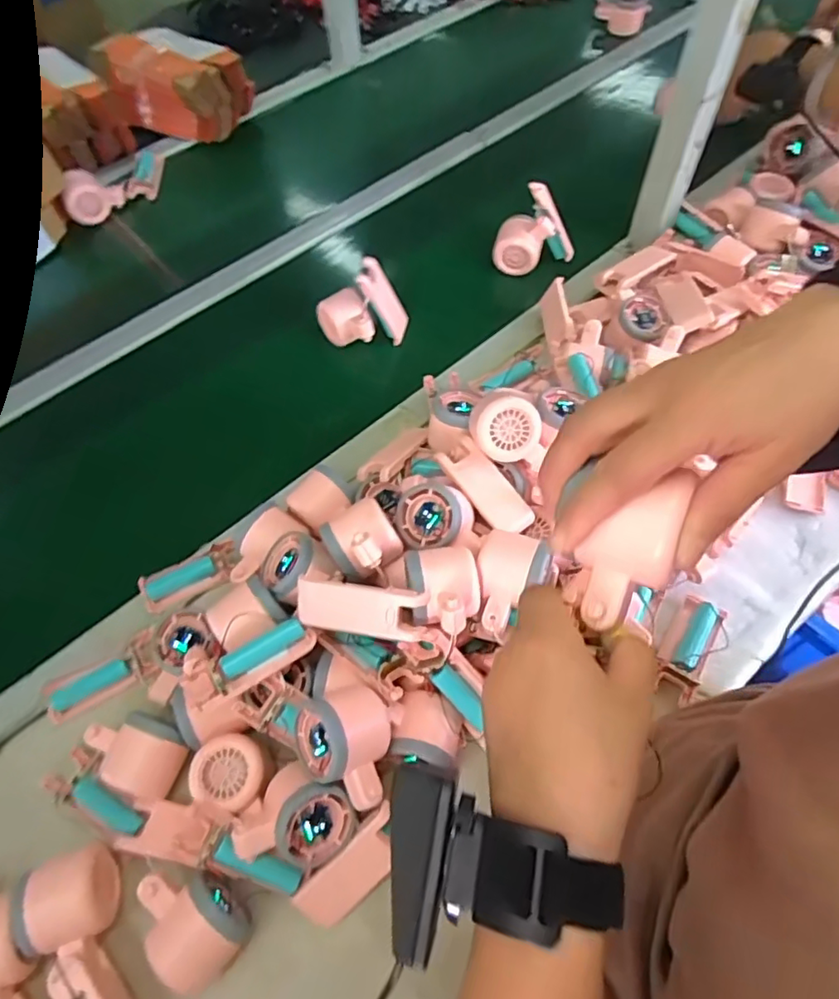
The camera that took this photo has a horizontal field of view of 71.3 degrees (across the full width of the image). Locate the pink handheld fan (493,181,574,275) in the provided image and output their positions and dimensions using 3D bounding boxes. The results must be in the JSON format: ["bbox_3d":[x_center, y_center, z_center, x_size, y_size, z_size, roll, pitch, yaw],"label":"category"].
[{"bbox_3d":[0.145,-0.356,0.790,0.098,0.061,0.097,-24,90,26],"label":"pink handheld fan"}]

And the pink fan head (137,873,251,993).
[{"bbox_3d":[-0.168,0.311,0.432,0.081,0.047,0.058,33,66,19],"label":"pink fan head"}]

